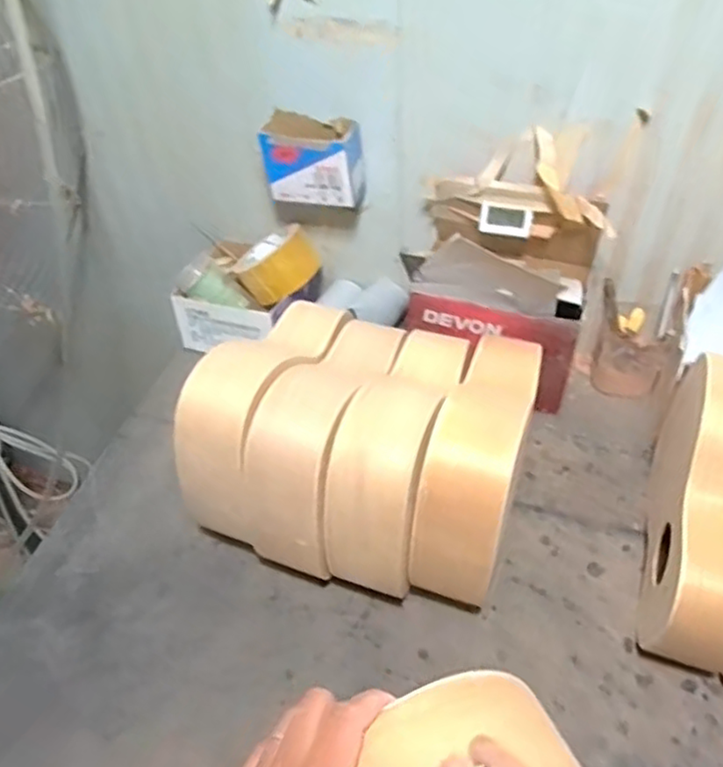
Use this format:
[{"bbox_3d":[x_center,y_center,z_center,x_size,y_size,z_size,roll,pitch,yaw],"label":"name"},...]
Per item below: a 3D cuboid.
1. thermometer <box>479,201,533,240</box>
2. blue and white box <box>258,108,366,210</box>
[{"bbox_3d":[0.168,-0.191,0.783,0.058,0.036,0.015,10,27,14],"label":"thermometer"},{"bbox_3d":[-0.055,-0.267,0.815,0.113,0.090,0.066,10,49,13],"label":"blue and white box"}]

